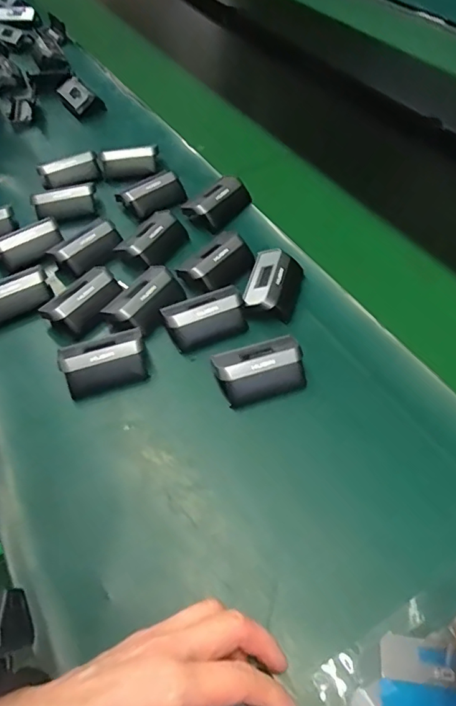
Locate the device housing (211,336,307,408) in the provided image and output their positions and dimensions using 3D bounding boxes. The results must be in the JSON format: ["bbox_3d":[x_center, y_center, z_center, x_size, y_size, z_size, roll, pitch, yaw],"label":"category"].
[{"bbox_3d":[0.026,0.012,0.414,0.071,0.026,0.046,-15,53,-9],"label":"device housing"}]

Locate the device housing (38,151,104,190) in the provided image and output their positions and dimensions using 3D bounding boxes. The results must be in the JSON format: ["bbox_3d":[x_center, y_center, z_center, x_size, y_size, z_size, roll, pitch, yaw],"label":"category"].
[{"bbox_3d":[-0.196,-0.227,0.612,0.071,0.026,0.024,-18,54,-11],"label":"device housing"}]

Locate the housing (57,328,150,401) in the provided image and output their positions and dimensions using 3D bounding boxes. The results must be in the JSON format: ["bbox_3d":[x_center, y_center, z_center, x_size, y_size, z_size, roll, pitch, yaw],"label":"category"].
[{"bbox_3d":[-0.107,0.008,0.430,0.071,0.028,0.047,-15,53,-9],"label":"housing"}]

